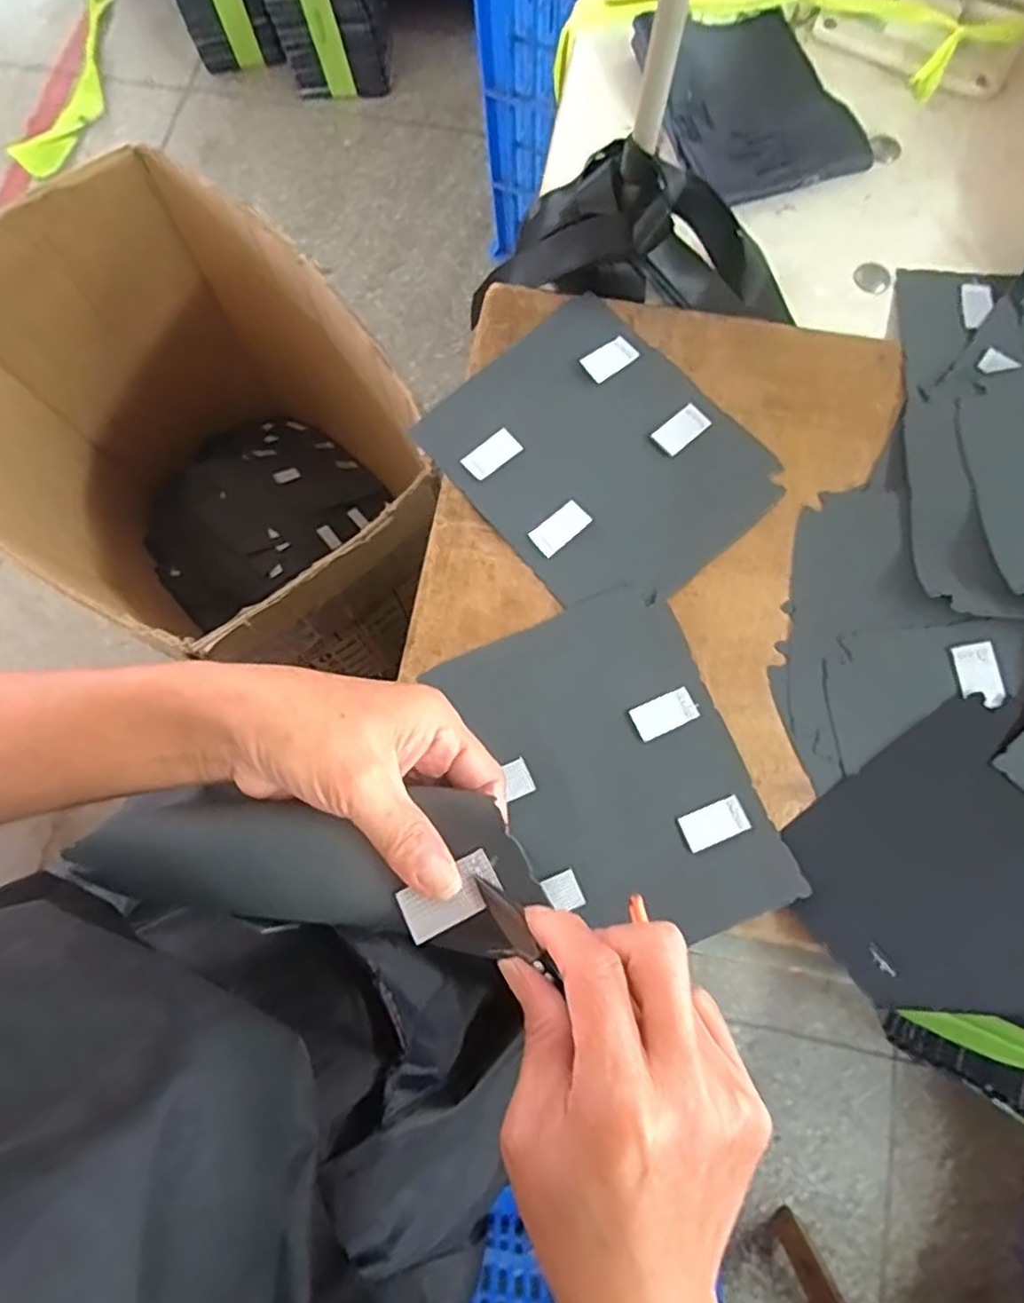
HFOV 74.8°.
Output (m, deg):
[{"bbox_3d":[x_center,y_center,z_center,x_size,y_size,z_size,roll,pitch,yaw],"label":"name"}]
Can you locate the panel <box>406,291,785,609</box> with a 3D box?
[{"bbox_3d":[0.056,-0.124,0.428,0.161,0.007,0.189,-41,81,-9],"label":"panel"}]

